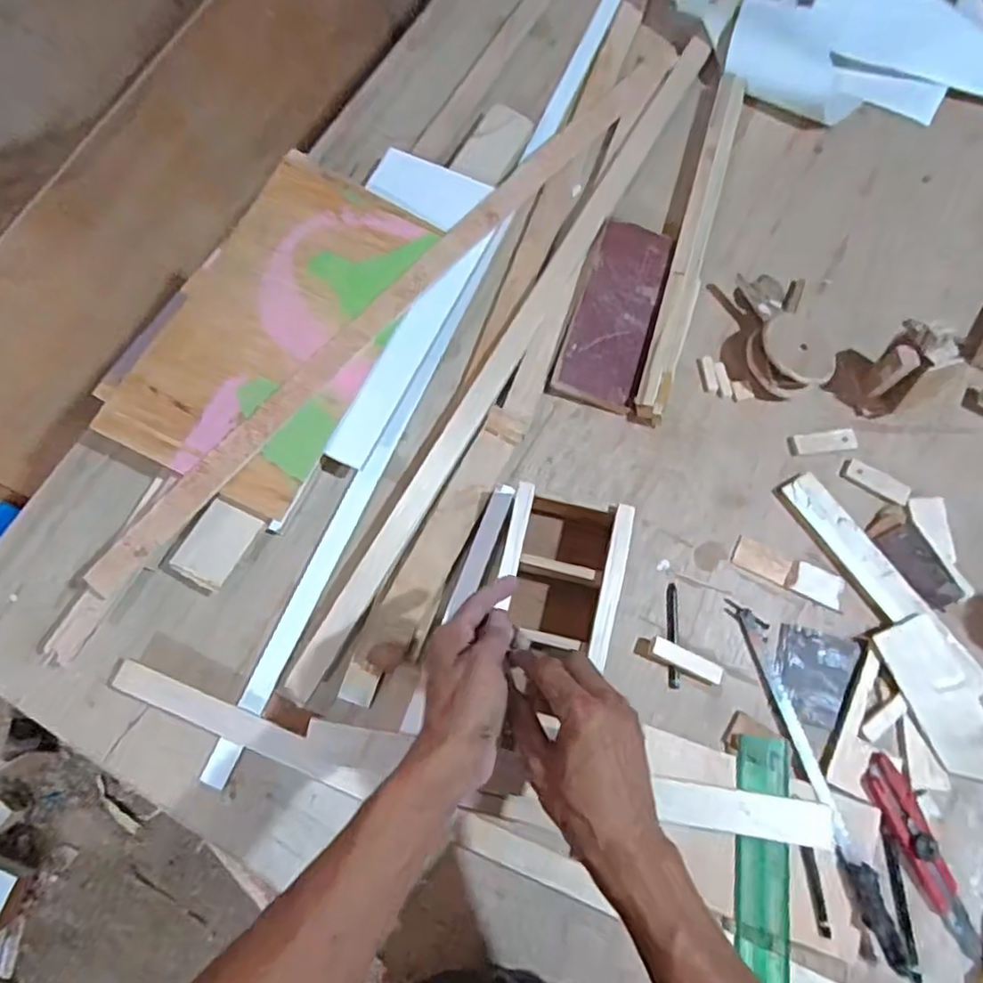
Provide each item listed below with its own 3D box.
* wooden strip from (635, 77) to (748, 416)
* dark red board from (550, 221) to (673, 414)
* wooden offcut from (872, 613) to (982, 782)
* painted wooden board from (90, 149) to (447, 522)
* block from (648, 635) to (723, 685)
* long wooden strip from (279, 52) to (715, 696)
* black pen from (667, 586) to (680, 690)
[{"bbox_3d":[0.238,-0.296,0.745,0.038,0.031,0.475,16,74,5],"label":"wooden strip"},{"bbox_3d":[0.137,-0.202,0.715,0.085,0.013,0.223,16,74,5],"label":"dark red board"},{"bbox_3d":[0.429,0.204,0.604,0.064,0.013,0.164,-23,74,-7],"label":"wooden offcut"},{"bbox_3d":[-0.221,-0.178,0.679,0.216,0.016,0.369,26,76,5],"label":"painted wooden board"},{"bbox_3d":[0.189,0.166,0.626,0.071,0.015,0.022,24,74,7],"label":"block"},{"bbox_3d":[0.043,-0.187,0.717,0.043,0.025,0.900,29,75,8],"label":"long wooden strip"},{"bbox_3d":[0.181,0.142,0.636,0.011,0.007,0.101,3,73,1],"label":"black pen"}]

